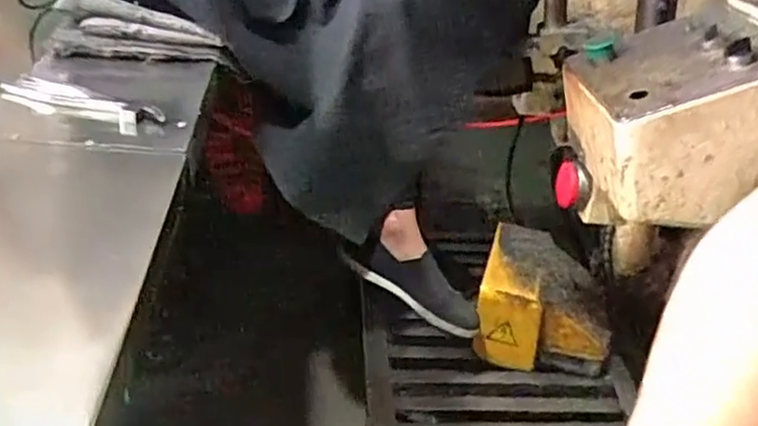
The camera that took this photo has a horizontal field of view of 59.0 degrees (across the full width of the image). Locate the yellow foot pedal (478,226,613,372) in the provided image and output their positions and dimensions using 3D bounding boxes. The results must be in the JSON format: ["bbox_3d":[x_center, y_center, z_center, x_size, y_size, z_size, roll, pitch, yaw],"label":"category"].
[{"bbox_3d":[0.284,0.158,1.155,0.222,0.163,0.221,12,31,9],"label":"yellow foot pedal"}]

